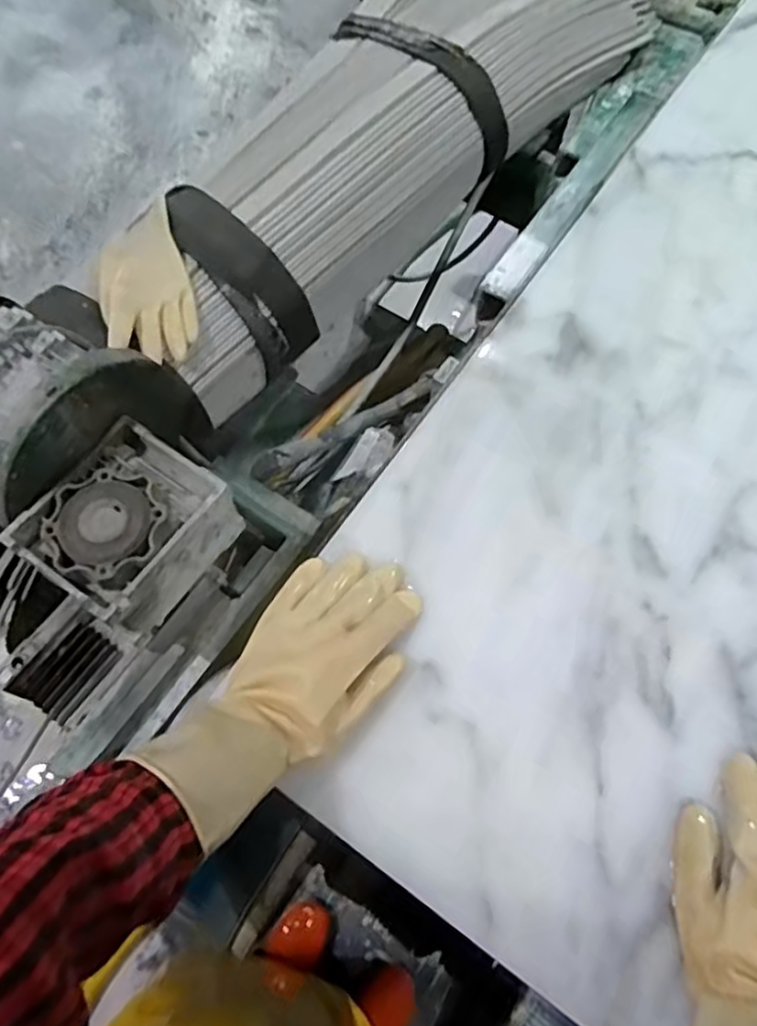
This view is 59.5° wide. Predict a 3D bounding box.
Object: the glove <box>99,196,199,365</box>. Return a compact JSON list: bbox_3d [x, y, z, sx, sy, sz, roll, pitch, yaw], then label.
[{"bbox_3d":[-0.278,-0.275,0.795,0.098,0.049,0.194,-14,68,-6],"label":"glove"}]

